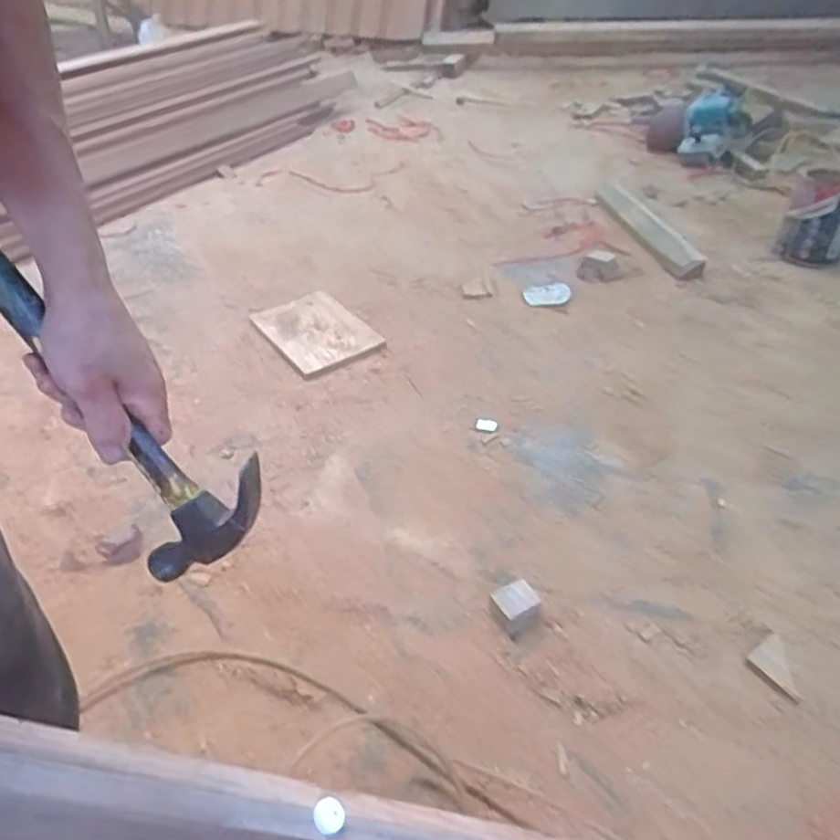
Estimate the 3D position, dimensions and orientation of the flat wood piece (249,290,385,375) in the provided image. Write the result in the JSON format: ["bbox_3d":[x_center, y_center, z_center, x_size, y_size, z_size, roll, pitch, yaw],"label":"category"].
[{"bbox_3d":[-0.249,-0.215,1.542,0.198,0.024,0.290,-27,49,-22],"label":"flat wood piece"}]

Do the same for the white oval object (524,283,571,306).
[{"bbox_3d":[0.320,-0.316,1.655,0.107,0.021,0.072,-3,40,1],"label":"white oval object"}]

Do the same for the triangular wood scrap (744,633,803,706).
[{"bbox_3d":[0.455,0.321,0.856,0.051,0.011,0.094,1,41,5],"label":"triangular wood scrap"}]

